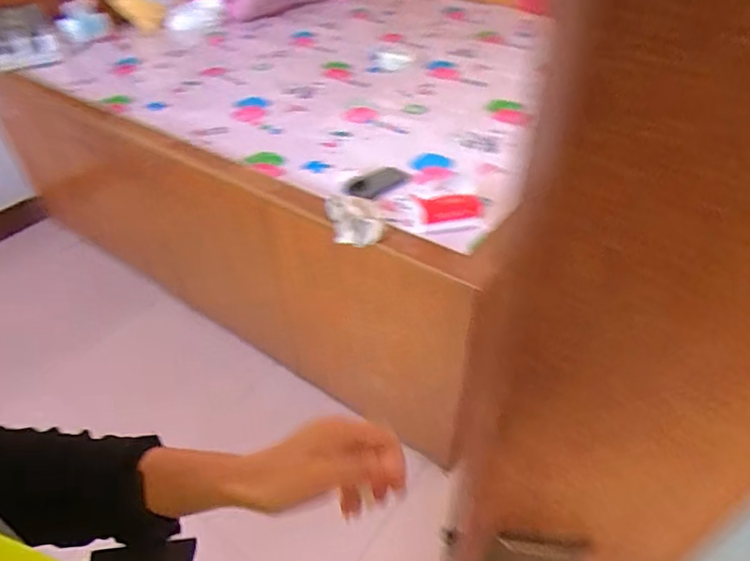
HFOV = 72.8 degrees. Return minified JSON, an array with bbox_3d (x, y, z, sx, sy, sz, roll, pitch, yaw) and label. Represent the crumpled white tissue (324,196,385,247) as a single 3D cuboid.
[{"bbox_3d":[-0.038,-0.130,1.070,0.105,0.039,0.154,-9,43,-9],"label":"crumpled white tissue"}]

